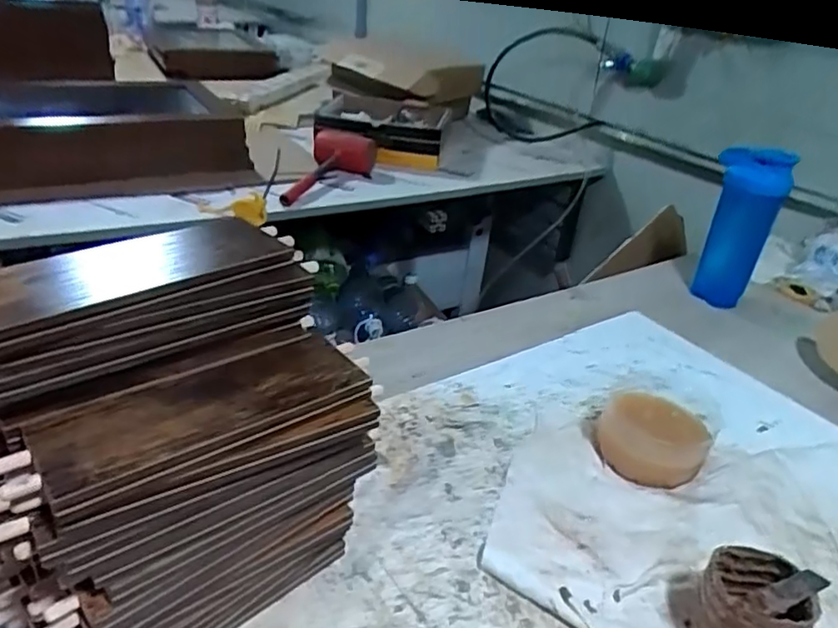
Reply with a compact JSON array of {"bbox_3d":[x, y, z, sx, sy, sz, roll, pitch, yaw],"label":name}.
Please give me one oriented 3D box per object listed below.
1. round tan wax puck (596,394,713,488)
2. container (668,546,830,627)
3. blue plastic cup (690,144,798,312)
[{"bbox_3d":[0.226,0.121,0.604,0.095,0.055,0.089,19,33,18],"label":"round tan wax puck"},{"bbox_3d":[0.230,0.210,0.447,0.076,0.079,0.068,24,34,25],"label":"container"},{"bbox_3d":[0.476,-0.129,0.941,0.098,0.241,0.091,19,33,18],"label":"blue plastic cup"}]

